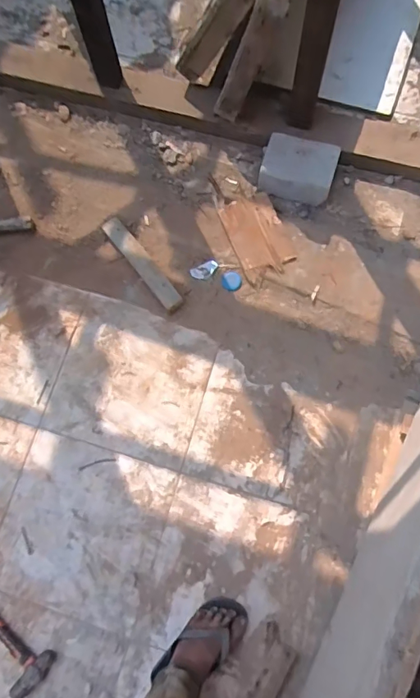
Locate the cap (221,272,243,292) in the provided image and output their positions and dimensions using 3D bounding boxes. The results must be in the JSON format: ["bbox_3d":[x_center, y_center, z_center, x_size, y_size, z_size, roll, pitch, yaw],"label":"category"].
[{"bbox_3d":[0.062,-0.190,1.335,0.056,0.014,0.052,0,76,1],"label":"cap"}]

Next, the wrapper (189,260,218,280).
[{"bbox_3d":[-0.015,-0.225,1.353,0.078,0.011,0.044,-28,78,-6],"label":"wrapper"}]

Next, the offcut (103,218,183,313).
[{"bbox_3d":[-0.190,-0.239,1.333,0.053,0.031,0.319,-38,79,-8],"label":"offcut"}]

